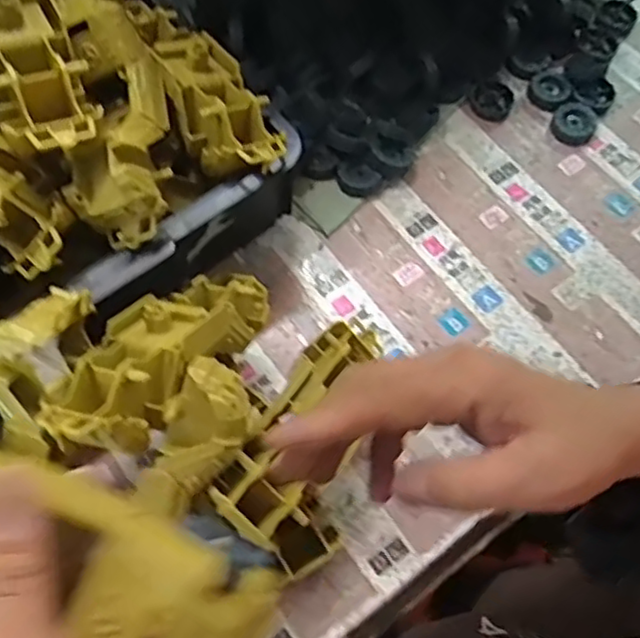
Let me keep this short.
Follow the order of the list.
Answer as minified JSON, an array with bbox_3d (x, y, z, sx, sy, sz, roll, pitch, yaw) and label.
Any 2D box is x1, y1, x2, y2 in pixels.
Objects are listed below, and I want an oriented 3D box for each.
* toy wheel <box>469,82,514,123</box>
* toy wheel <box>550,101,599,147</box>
[{"bbox_3d":[0.154,-0.195,0.611,0.038,0.012,0.037,1,66,-2],"label":"toy wheel"},{"bbox_3d":[0.226,-0.173,0.606,0.039,0.013,0.041,1,66,-2],"label":"toy wheel"}]

